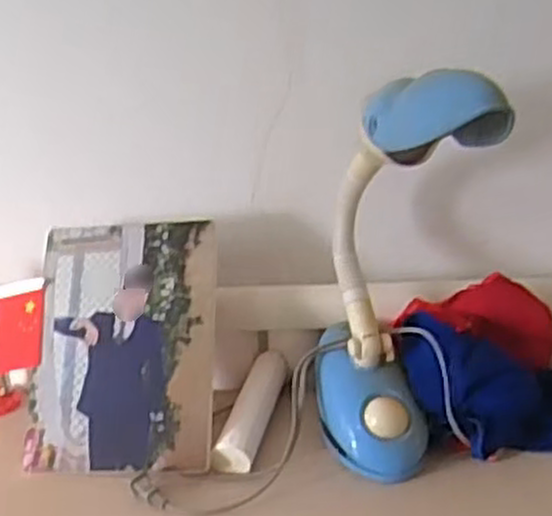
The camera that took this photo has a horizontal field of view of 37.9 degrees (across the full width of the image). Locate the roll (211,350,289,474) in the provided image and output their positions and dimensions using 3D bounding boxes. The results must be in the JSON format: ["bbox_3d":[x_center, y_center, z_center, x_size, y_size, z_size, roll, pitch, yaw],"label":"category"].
[{"bbox_3d":[-0.020,0.152,0.814,0.042,0.032,0.173,3,24,14],"label":"roll"}]

